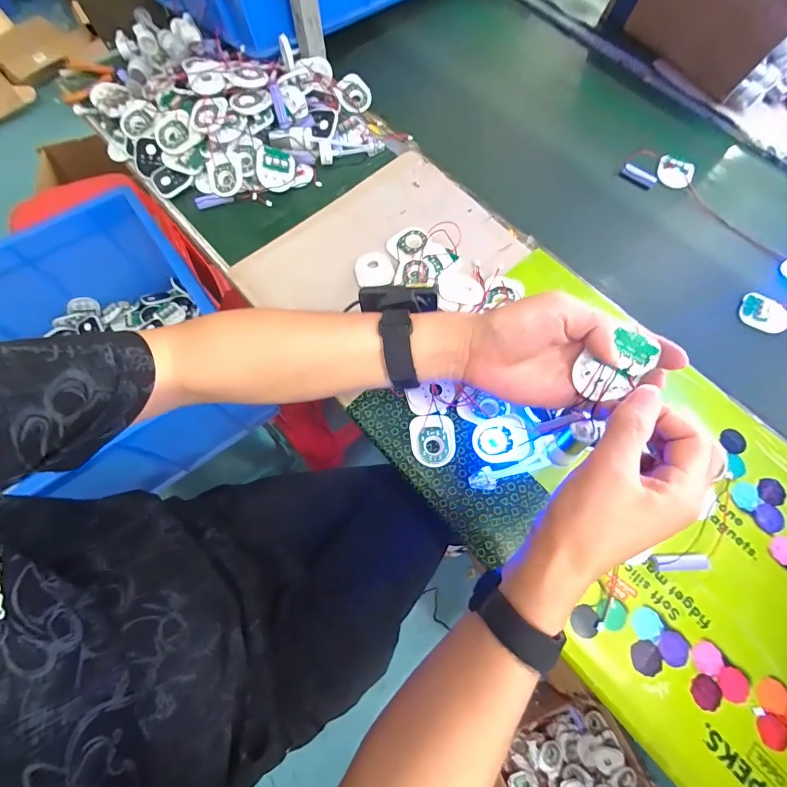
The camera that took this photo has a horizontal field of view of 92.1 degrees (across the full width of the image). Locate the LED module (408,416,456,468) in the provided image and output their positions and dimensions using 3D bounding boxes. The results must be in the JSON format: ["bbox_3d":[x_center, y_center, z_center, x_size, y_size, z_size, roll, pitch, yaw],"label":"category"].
[{"bbox_3d":[0.043,0.052,0.417,0.047,0.008,0.056,-3,70,-3],"label":"LED module"}]

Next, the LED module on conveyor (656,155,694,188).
[{"bbox_3d":[0.421,-0.331,0.569,0.055,0.004,0.047,19,85,-2],"label":"LED module on conveyor"}]

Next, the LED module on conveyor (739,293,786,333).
[{"bbox_3d":[0.478,-0.102,0.490,0.040,0.007,0.057,-48,69,7],"label":"LED module on conveyor"}]

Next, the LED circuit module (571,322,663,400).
[{"bbox_3d":[0.161,-0.018,0.277,0.041,0.054,0.009,36,28,-3],"label":"LED circuit module"}]

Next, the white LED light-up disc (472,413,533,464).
[{"bbox_3d":[0.116,0.050,0.406,0.058,0.015,0.048,-28,68,24],"label":"white LED light-up disc"}]

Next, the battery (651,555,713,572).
[{"bbox_3d":[0.284,0.168,0.376,0.049,0.014,0.014,-1,70,-2],"label":"battery"}]

